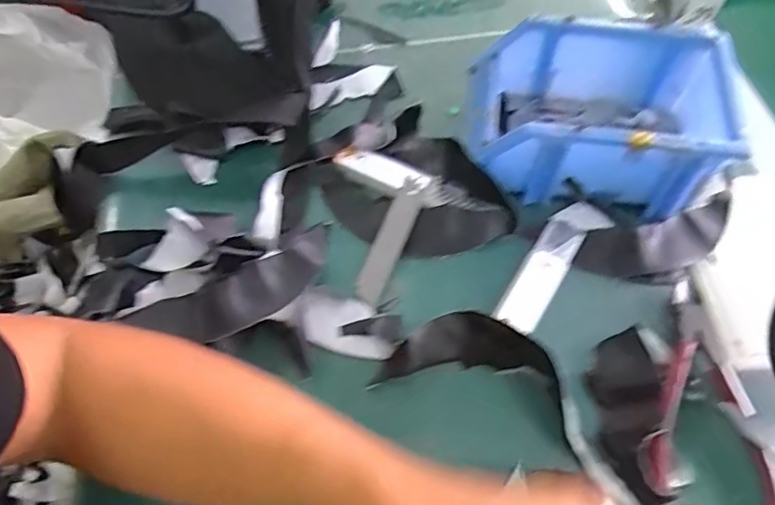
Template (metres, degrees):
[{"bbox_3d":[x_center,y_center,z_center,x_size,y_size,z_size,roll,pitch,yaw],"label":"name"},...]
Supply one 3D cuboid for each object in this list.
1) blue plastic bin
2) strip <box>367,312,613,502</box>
[{"bbox_3d":[0.148,-0.101,0.426,0.177,0.069,0.125,11,58,6],"label":"blue plastic bin"},{"bbox_3d":[0.054,0.072,0.355,0.115,0.021,0.064,8,58,7],"label":"strip"}]

